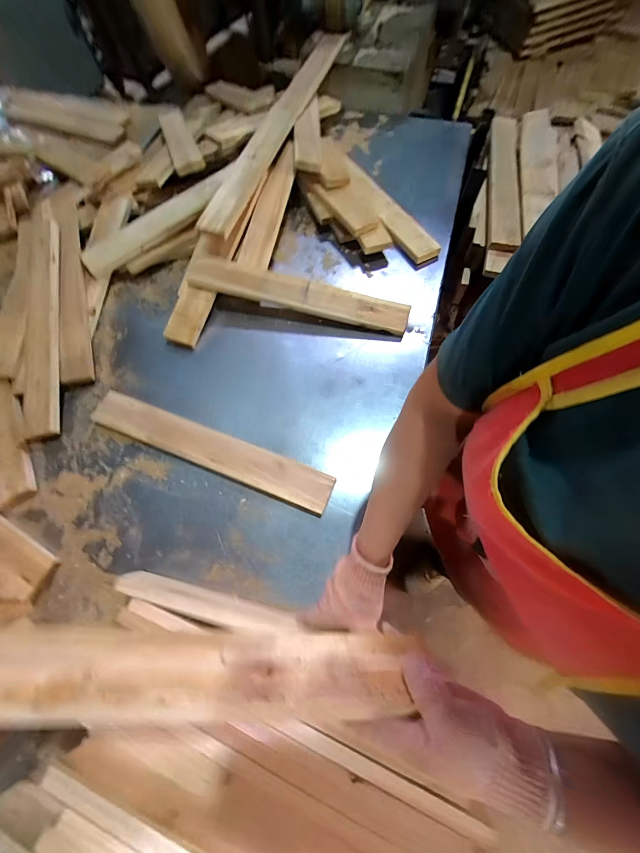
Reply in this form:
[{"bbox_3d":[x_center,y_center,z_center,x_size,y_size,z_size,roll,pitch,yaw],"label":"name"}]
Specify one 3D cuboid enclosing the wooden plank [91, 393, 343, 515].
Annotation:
[{"bbox_3d":[-0.214,0.037,0.606,0.495,0.021,0.073,20,70,11],"label":"wooden plank"}]

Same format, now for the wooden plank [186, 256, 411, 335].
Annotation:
[{"bbox_3d":[-0.050,-0.300,0.717,0.495,0.031,0.075,14,87,1],"label":"wooden plank"}]

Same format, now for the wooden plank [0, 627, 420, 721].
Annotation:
[{"bbox_3d":[-0.154,0.213,0.280,0.472,0.073,0.015,4,107,-7],"label":"wooden plank"}]

